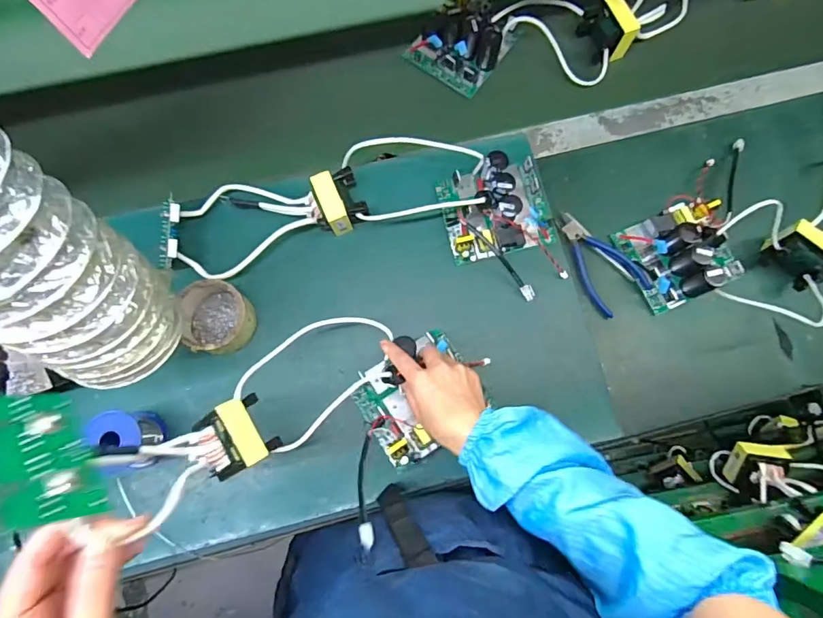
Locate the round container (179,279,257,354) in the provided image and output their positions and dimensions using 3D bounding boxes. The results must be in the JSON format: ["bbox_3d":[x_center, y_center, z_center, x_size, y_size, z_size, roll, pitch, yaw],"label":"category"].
[{"bbox_3d":[-0.239,0.011,0.575,0.087,0.057,0.084,0,81,-2],"label":"round container"}]

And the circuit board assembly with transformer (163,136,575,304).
[{"bbox_3d":[-0.045,-0.118,0.603,0.478,0.047,0.183,1,81,-2],"label":"circuit board assembly with transformer"}]

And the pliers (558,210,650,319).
[{"bbox_3d":[0.252,-0.067,0.627,0.084,0.011,0.144,-21,82,-5],"label":"pliers"}]

